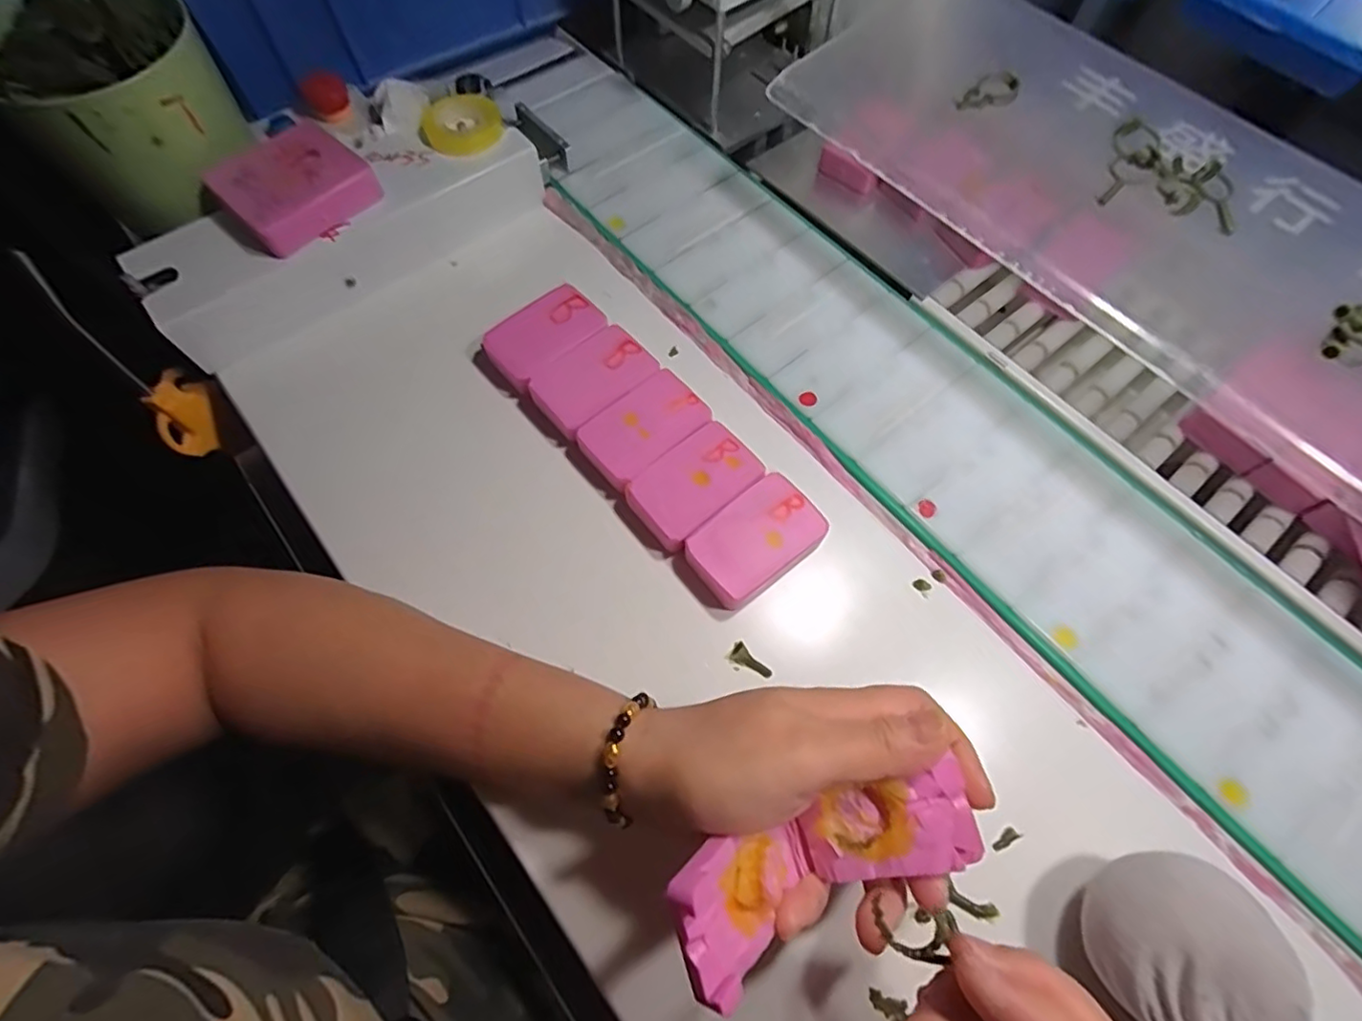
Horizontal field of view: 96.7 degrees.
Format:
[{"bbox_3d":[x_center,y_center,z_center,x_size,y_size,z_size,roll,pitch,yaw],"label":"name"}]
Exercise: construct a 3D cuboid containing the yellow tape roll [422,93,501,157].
[{"bbox_3d":[-0.146,-0.259,0.406,0.046,0.013,0.046,1,67,-1],"label":"yellow tape roll"}]

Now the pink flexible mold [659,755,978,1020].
[{"bbox_3d":[0.050,0.133,0.224,0.113,0.047,0.041,-14,67,-18],"label":"pink flexible mold"}]

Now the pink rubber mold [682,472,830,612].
[{"bbox_3d":[0.040,0.017,0.329,0.072,0.020,0.045,-36,72,-16],"label":"pink rubber mold"}]

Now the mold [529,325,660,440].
[{"bbox_3d":[-0.053,-0.078,0.370,0.072,0.019,0.047,-41,74,-17],"label":"mold"}]

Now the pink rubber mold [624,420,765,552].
[{"bbox_3d":[0.008,-0.013,0.341,0.073,0.018,0.045,-39,73,-16],"label":"pink rubber mold"}]

